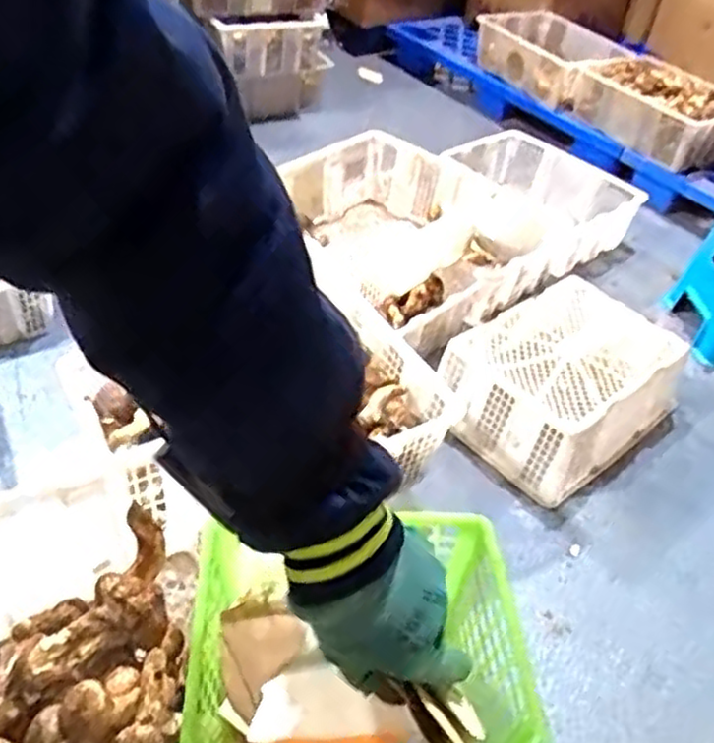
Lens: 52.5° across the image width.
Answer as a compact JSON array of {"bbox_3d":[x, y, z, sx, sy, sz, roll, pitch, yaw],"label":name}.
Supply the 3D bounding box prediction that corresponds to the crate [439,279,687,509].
[{"bbox_3d":[0.409,0.022,1.445,0.432,0.190,0.332,-27,52,-33],"label":"crate"}]

